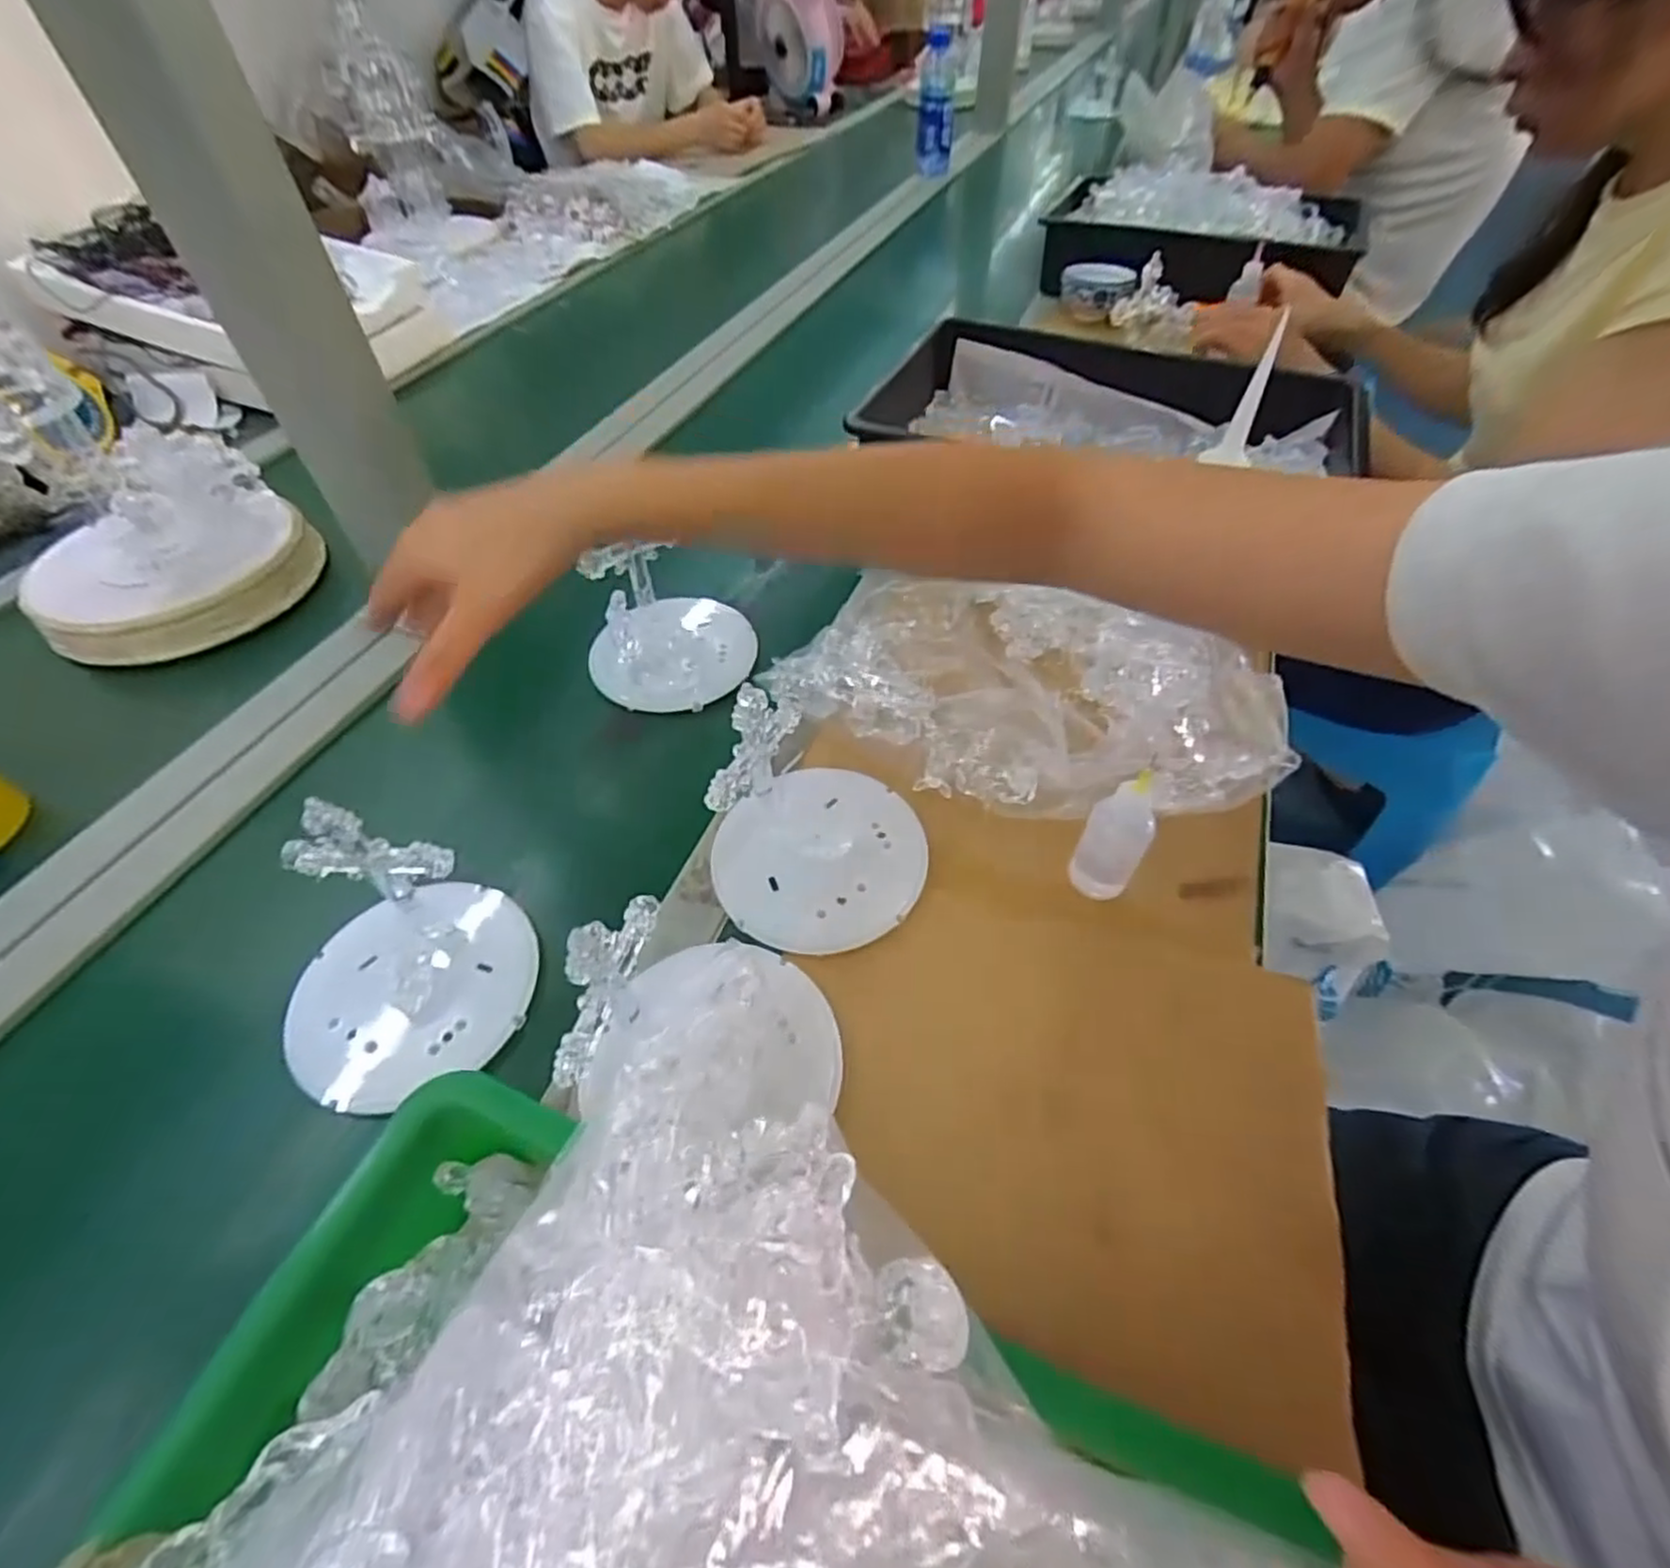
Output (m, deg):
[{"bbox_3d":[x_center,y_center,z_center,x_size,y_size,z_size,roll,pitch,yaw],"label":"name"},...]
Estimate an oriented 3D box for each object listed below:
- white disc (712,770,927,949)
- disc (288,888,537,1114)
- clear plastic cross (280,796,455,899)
[{"bbox_3d":[-0.009,0.042,0.445,0.124,0.012,0.123,0,53,1],"label":"white disc"},{"bbox_3d":[-0.235,0.113,0.402,0.129,0.015,0.117,-11,53,-7],"label":"disc"},{"bbox_3d":[-0.234,0.032,0.356,0.082,0.065,0.012,3,53,3],"label":"clear plastic cross"}]

